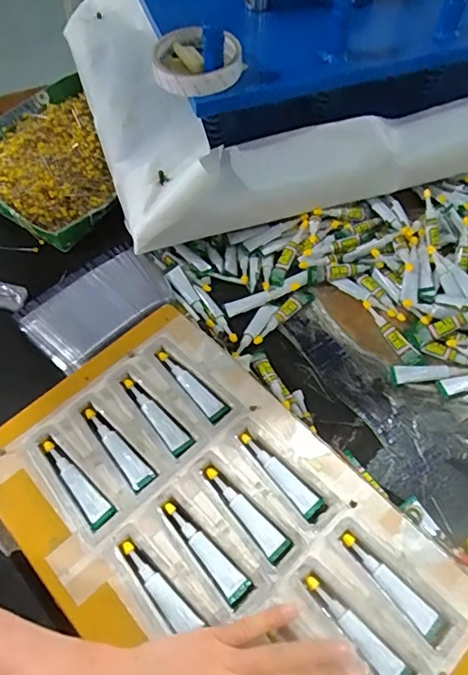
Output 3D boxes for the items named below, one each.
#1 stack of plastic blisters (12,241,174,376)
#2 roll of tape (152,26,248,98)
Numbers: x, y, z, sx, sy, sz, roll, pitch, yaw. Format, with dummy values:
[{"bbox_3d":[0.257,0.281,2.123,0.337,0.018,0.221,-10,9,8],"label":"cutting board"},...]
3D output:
[{"bbox_3d":[-0.136,-0.034,0.498,0.145,0.024,0.104,-40,66,-21],"label":"stack of plastic blisters"},{"bbox_3d":[-0.039,-0.266,0.467,0.084,0.030,0.084,0,59,0],"label":"roll of tape"}]

